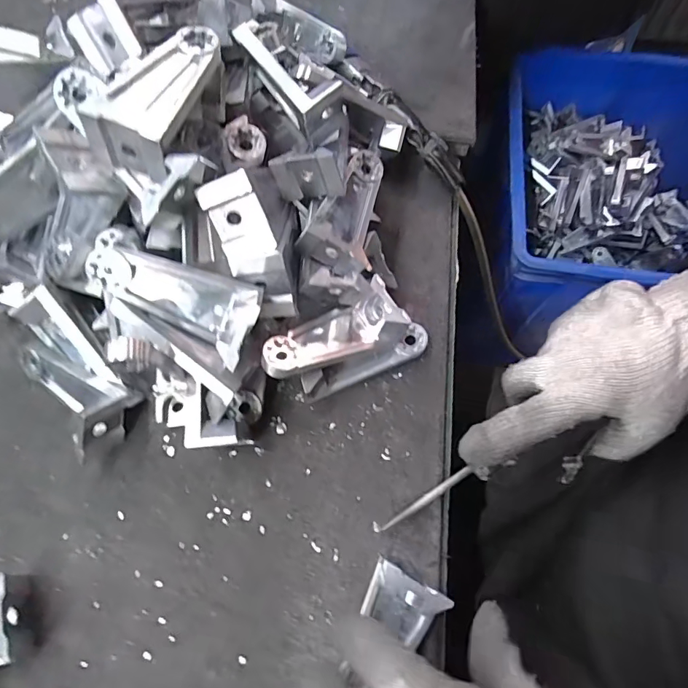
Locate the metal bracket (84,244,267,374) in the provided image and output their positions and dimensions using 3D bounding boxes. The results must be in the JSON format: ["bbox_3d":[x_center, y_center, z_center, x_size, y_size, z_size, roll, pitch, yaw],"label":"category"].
[{"bbox_3d":[-0.099,-0.027,0.265,0.094,0.030,0.046,23,71,-7],"label":"metal bracket"}]

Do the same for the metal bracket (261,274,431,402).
[{"bbox_3d":[0.003,0.002,0.313,0.106,0.047,0.053,-32,73,-11],"label":"metal bracket"}]

